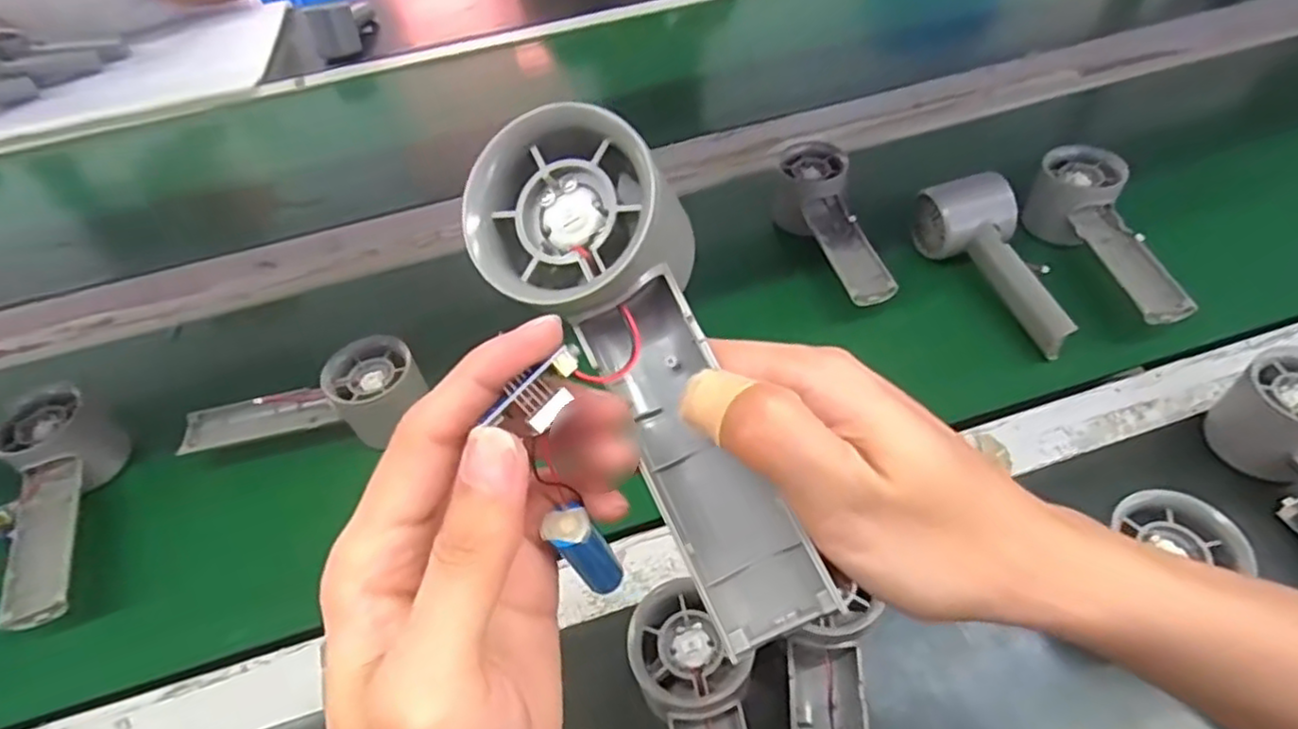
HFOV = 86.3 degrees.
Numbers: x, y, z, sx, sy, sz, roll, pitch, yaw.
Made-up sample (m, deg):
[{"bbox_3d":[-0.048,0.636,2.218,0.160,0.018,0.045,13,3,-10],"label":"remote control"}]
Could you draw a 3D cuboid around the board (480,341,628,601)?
[{"bbox_3d":[-0.025,0.041,0.212,0.021,0.106,0.025,-4,48,2],"label":"board"}]

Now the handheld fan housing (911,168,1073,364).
[{"bbox_3d":[0.257,-0.072,0.504,0.050,0.055,0.146,-20,63,-11],"label":"handheld fan housing"}]

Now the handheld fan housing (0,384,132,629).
[{"bbox_3d":[-0.375,0.091,0.431,0.054,0.051,0.152,-18,50,-9],"label":"handheld fan housing"}]

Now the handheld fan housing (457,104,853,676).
[{"bbox_3d":[0.004,0.000,0.204,0.067,0.036,0.160,-26,86,-15],"label":"handheld fan housing"}]

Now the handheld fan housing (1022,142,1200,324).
[{"bbox_3d":[0.331,-0.092,0.502,0.052,0.054,0.153,-4,49,3],"label":"handheld fan housing"}]

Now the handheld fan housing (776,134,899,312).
[{"bbox_3d":[0.139,-0.110,0.536,0.051,0.049,0.158,-8,49,-1],"label":"handheld fan housing"}]

